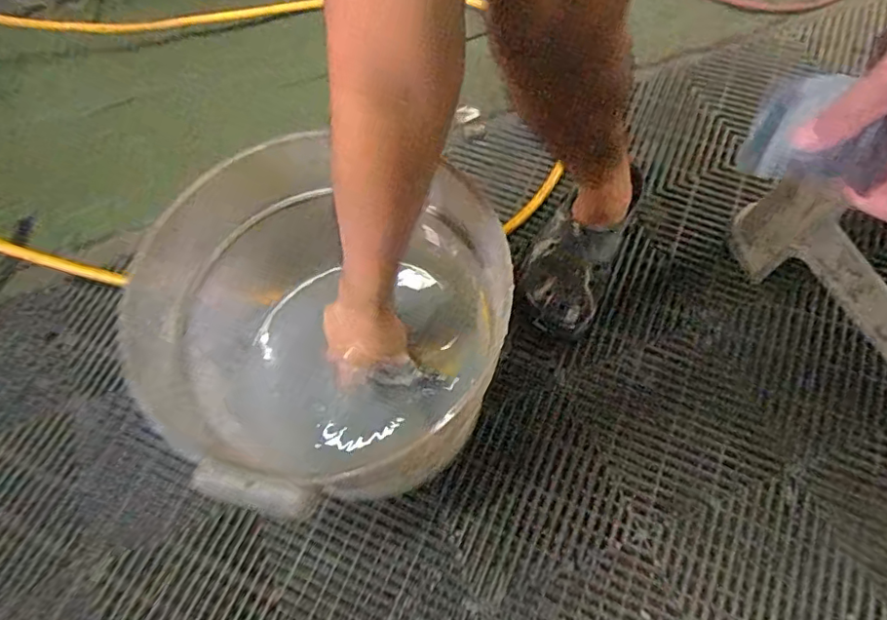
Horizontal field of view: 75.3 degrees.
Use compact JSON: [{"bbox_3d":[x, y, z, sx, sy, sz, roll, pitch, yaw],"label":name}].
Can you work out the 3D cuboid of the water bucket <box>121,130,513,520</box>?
[{"bbox_3d":[-0.094,0.038,0.580,0.295,0.282,0.292,0,65,1],"label":"water bucket"}]

